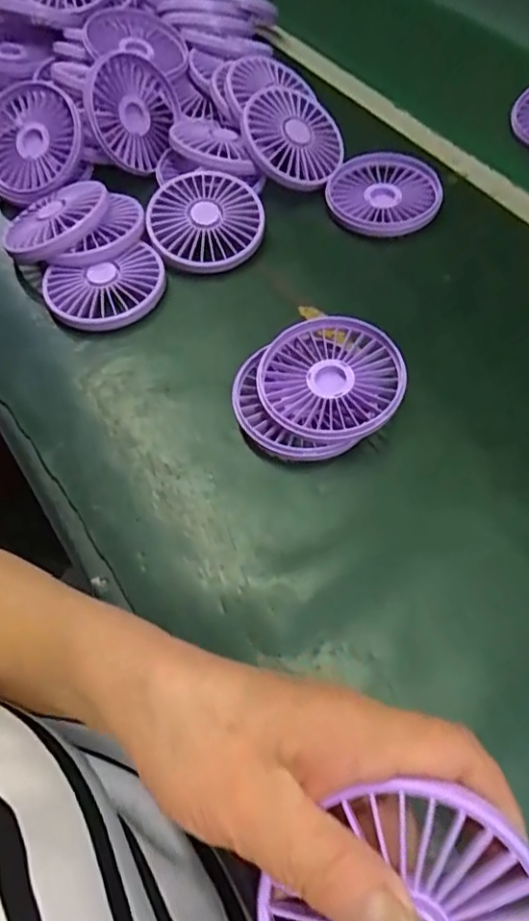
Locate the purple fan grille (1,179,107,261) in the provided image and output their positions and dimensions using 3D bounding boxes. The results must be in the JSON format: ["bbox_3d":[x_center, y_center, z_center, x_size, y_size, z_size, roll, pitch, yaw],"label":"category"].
[{"bbox_3d":[-0.158,-0.182,0.455,0.083,0.014,0.080,-10,55,15],"label":"purple fan grille"}]

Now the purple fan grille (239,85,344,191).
[{"bbox_3d":[0.026,-0.265,0.489,0.086,0.020,0.092,-7,80,-20],"label":"purple fan grille"}]

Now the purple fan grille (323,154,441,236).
[{"bbox_3d":[0.095,-0.213,0.481,0.087,0.015,0.090,-2,59,3],"label":"purple fan grille"}]

